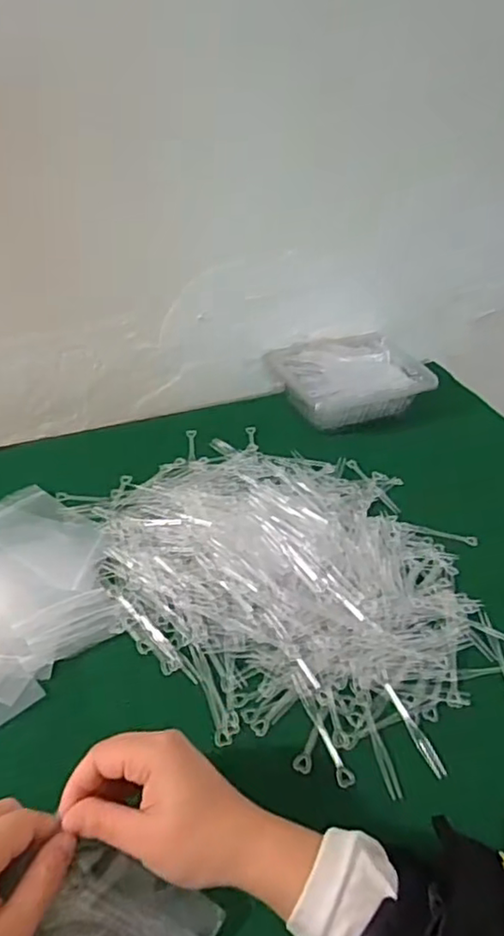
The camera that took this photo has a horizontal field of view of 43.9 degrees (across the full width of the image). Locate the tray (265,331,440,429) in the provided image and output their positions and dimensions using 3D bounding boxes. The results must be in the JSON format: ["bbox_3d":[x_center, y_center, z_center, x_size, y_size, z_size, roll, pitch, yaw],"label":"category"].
[{"bbox_3d":[0.126,-0.114,0.778,0.177,0.055,0.137,-10,43,-19],"label":"tray"}]

